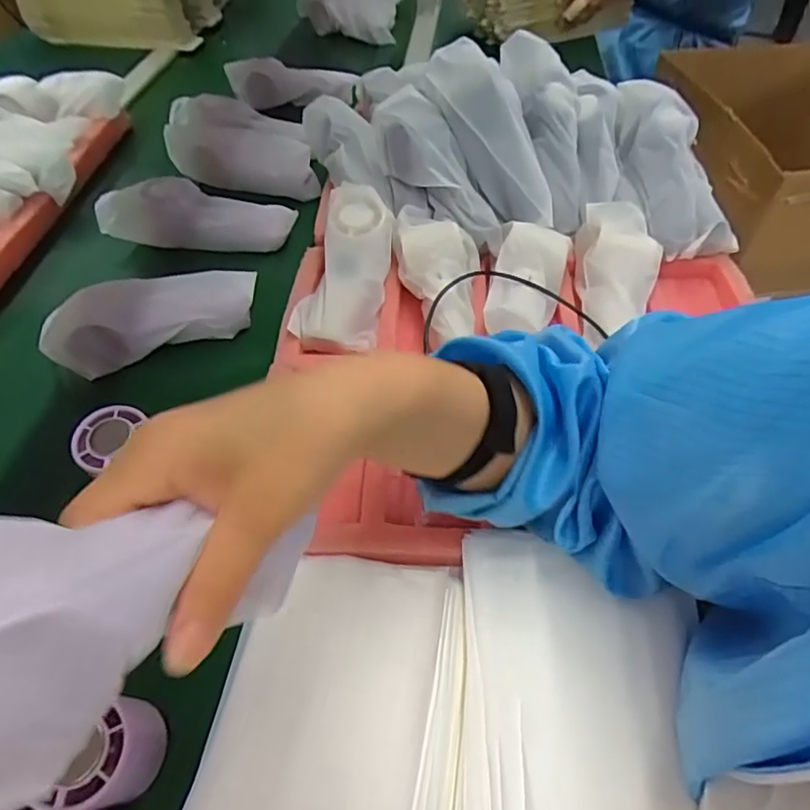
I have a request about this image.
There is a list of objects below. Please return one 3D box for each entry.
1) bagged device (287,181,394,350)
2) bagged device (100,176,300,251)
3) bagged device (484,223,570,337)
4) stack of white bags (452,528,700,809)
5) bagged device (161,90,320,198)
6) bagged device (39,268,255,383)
[{"bbox_3d":[-0.052,-0.127,0.510,0.071,0.028,0.152,9,79,7],"label":"bagged device"},{"bbox_3d":[-0.221,-0.203,0.607,0.198,0.056,0.055,5,49,3],"label":"bagged device"},{"bbox_3d":[0.111,-0.116,0.509,0.058,0.035,0.133,15,51,12],"label":"bagged device"},{"bbox_3d":[0.088,0.186,0.295,0.122,0.026,0.239,7,50,6],"label":"stack of white bags"},{"bbox_3d":[-0.206,-0.333,0.718,0.208,0.066,0.109,9,50,7],"label":"bagged device"},{"bbox_3d":[-0.225,-0.077,0.516,0.175,0.070,0.045,-18,52,-15],"label":"bagged device"}]

